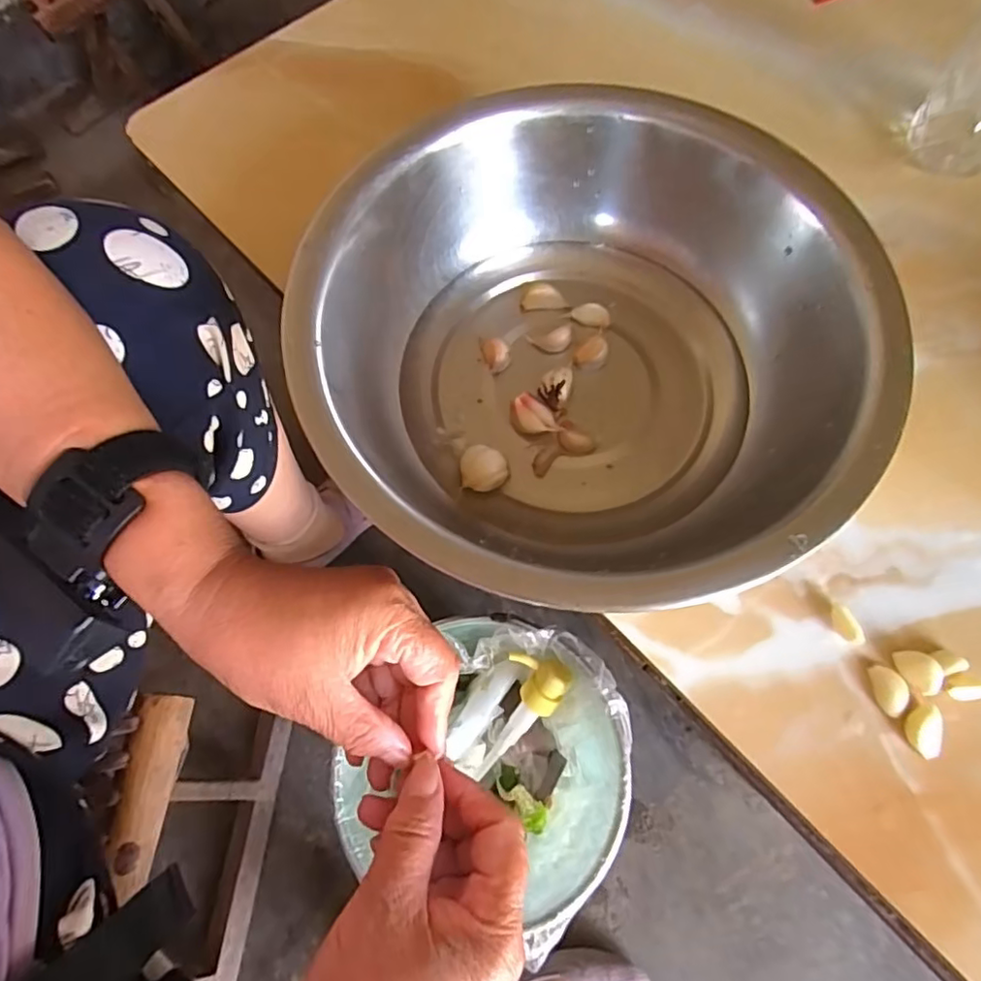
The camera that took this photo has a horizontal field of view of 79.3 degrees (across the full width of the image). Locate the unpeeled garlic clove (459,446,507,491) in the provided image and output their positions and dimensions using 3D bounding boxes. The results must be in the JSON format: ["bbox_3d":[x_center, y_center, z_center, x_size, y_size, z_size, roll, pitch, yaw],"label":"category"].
[{"bbox_3d":[-0.004,-0.012,0.330,0.025,0.016,0.025,-3,70,0],"label":"unpeeled garlic clove"}]

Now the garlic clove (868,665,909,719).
[{"bbox_3d":[0.201,0.100,0.296,0.014,0.007,0.023,-9,70,-3],"label":"garlic clove"}]

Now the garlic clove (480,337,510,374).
[{"bbox_3d":[0.003,-0.083,0.359,0.015,0.007,0.022,-19,71,-6],"label":"garlic clove"}]

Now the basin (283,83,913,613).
[{"bbox_3d":[0.054,-0.083,0.323,0.275,0.085,0.250,0,70,0],"label":"basin"}]

